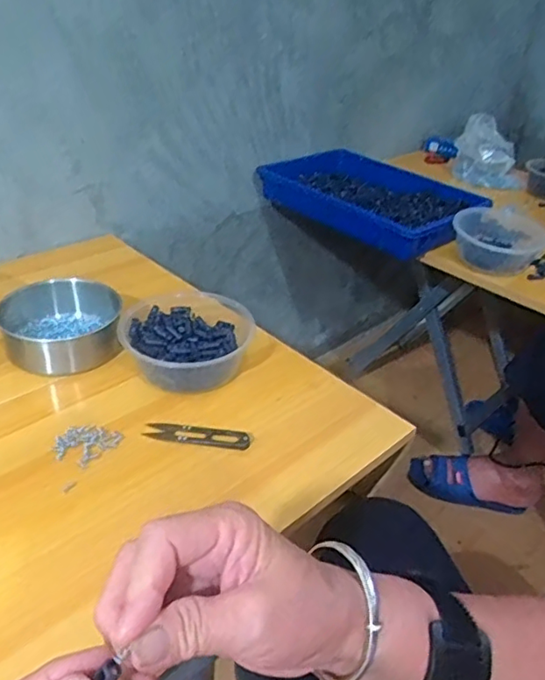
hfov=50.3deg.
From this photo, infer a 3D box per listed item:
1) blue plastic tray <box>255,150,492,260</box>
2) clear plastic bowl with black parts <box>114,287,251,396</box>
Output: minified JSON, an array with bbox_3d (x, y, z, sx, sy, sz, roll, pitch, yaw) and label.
[{"bbox_3d":[0.148,-0.236,0.977,0.367,0.083,0.165,28,39,30],"label":"blue plastic tray"},{"bbox_3d":[-0.086,0.003,0.634,0.153,0.048,0.123,-7,35,-19],"label":"clear plastic bowl with black parts"}]

